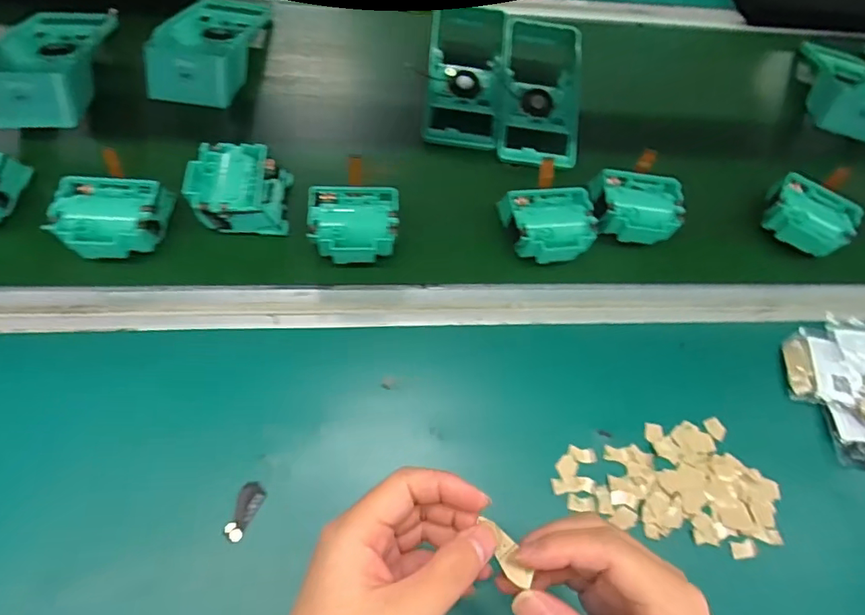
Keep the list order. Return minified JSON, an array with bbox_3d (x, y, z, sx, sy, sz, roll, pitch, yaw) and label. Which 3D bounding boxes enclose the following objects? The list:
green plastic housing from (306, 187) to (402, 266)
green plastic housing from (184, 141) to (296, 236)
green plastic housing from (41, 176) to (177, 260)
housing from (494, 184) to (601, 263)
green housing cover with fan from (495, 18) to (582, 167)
[{"bbox_3d":[-0.068,-0.070,0.448,0.077,0.041,0.070,-4,63,-3],"label":"green plastic housing"},{"bbox_3d":[-0.176,-0.105,0.457,0.076,0.044,0.079,-2,63,-2],"label":"green plastic housing"},{"bbox_3d":[-0.265,-0.072,0.427,0.082,0.041,0.070,-4,63,-3],"label":"green plastic housing"},{"bbox_3d":[0.107,-0.072,0.466,0.080,0.041,0.068,-7,63,-5],"label":"housing"},{"bbox_3d":[0.116,-0.237,0.552,0.090,0.051,0.191,4,63,1],"label":"green housing cover with fan"}]

